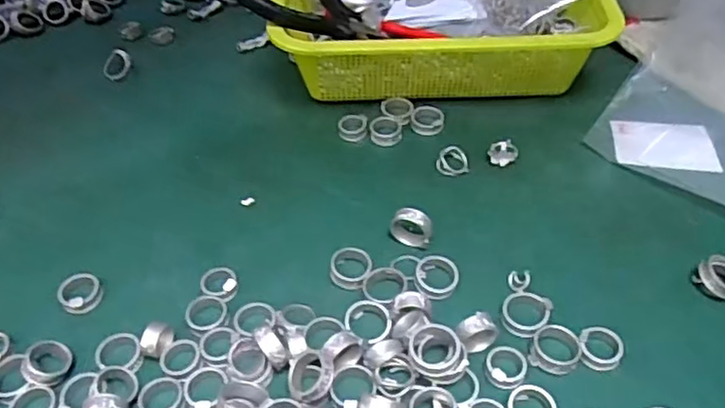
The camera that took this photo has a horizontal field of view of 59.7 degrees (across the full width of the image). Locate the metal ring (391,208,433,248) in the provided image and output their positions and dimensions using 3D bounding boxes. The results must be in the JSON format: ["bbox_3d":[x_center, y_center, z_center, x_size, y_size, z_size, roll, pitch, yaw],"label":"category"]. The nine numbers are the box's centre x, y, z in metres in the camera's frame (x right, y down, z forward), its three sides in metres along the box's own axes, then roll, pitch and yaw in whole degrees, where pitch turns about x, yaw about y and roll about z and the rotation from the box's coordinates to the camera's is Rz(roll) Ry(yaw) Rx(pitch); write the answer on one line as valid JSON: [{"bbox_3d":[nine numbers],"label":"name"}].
[{"bbox_3d":[0.032,0.015,0.414,0.028,0.023,0.012,13,48,12],"label":"metal ring"}]

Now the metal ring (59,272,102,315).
[{"bbox_3d":[-0.176,0.055,0.395,0.024,0.013,0.026,0,47,0],"label":"metal ring"}]

